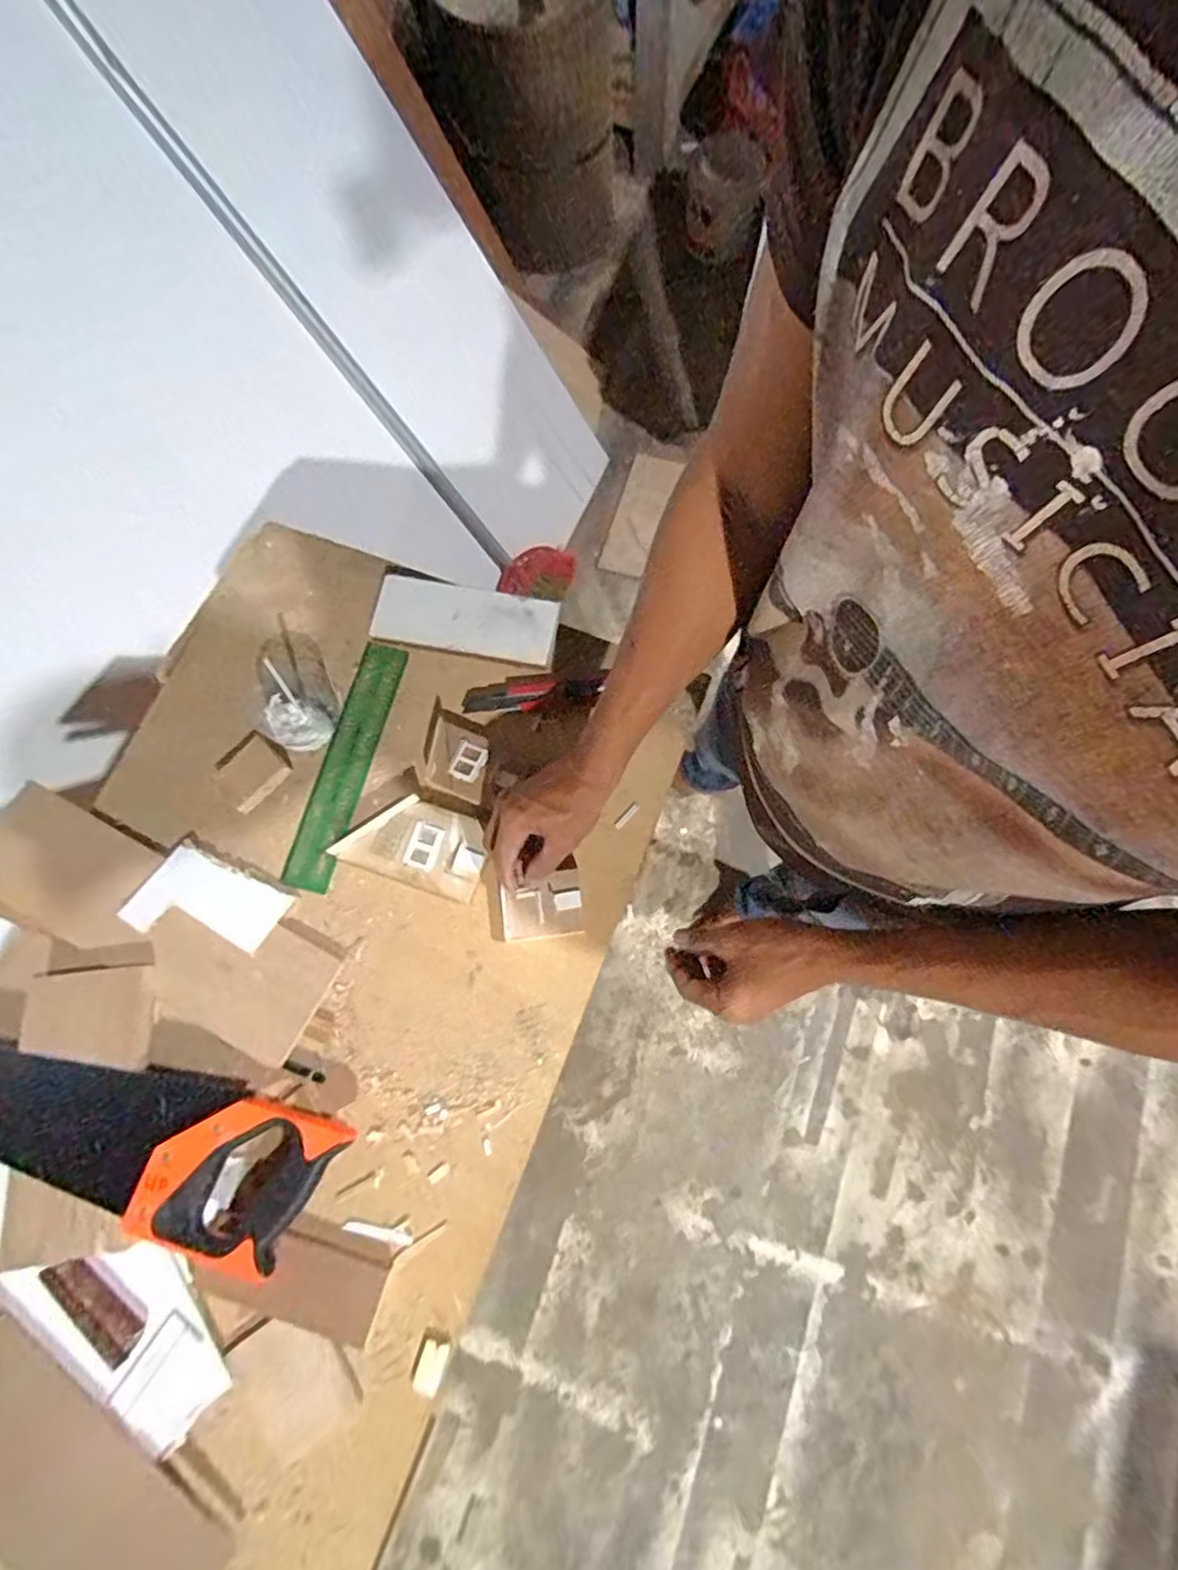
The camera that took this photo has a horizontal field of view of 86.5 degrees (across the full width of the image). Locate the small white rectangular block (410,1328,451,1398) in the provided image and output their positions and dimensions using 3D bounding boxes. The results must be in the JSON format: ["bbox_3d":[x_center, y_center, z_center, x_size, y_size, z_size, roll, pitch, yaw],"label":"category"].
[{"bbox_3d":[-0.125,0.455,0.494,0.027,0.009,0.039,11,74,3],"label":"small white rectangular block"}]

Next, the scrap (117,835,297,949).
[{"bbox_3d":[-0.359,0.113,0.590,0.134,0.004,0.085,24,68,8],"label":"scrap"}]

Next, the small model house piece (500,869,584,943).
[{"bbox_3d":[-0.042,0.109,0.571,0.073,0.015,0.057,-7,73,-2],"label":"small model house piece"}]

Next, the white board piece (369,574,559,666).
[{"bbox_3d":[-0.132,-0.178,0.668,0.191,0.010,0.071,10,89,5],"label":"white board piece"}]

